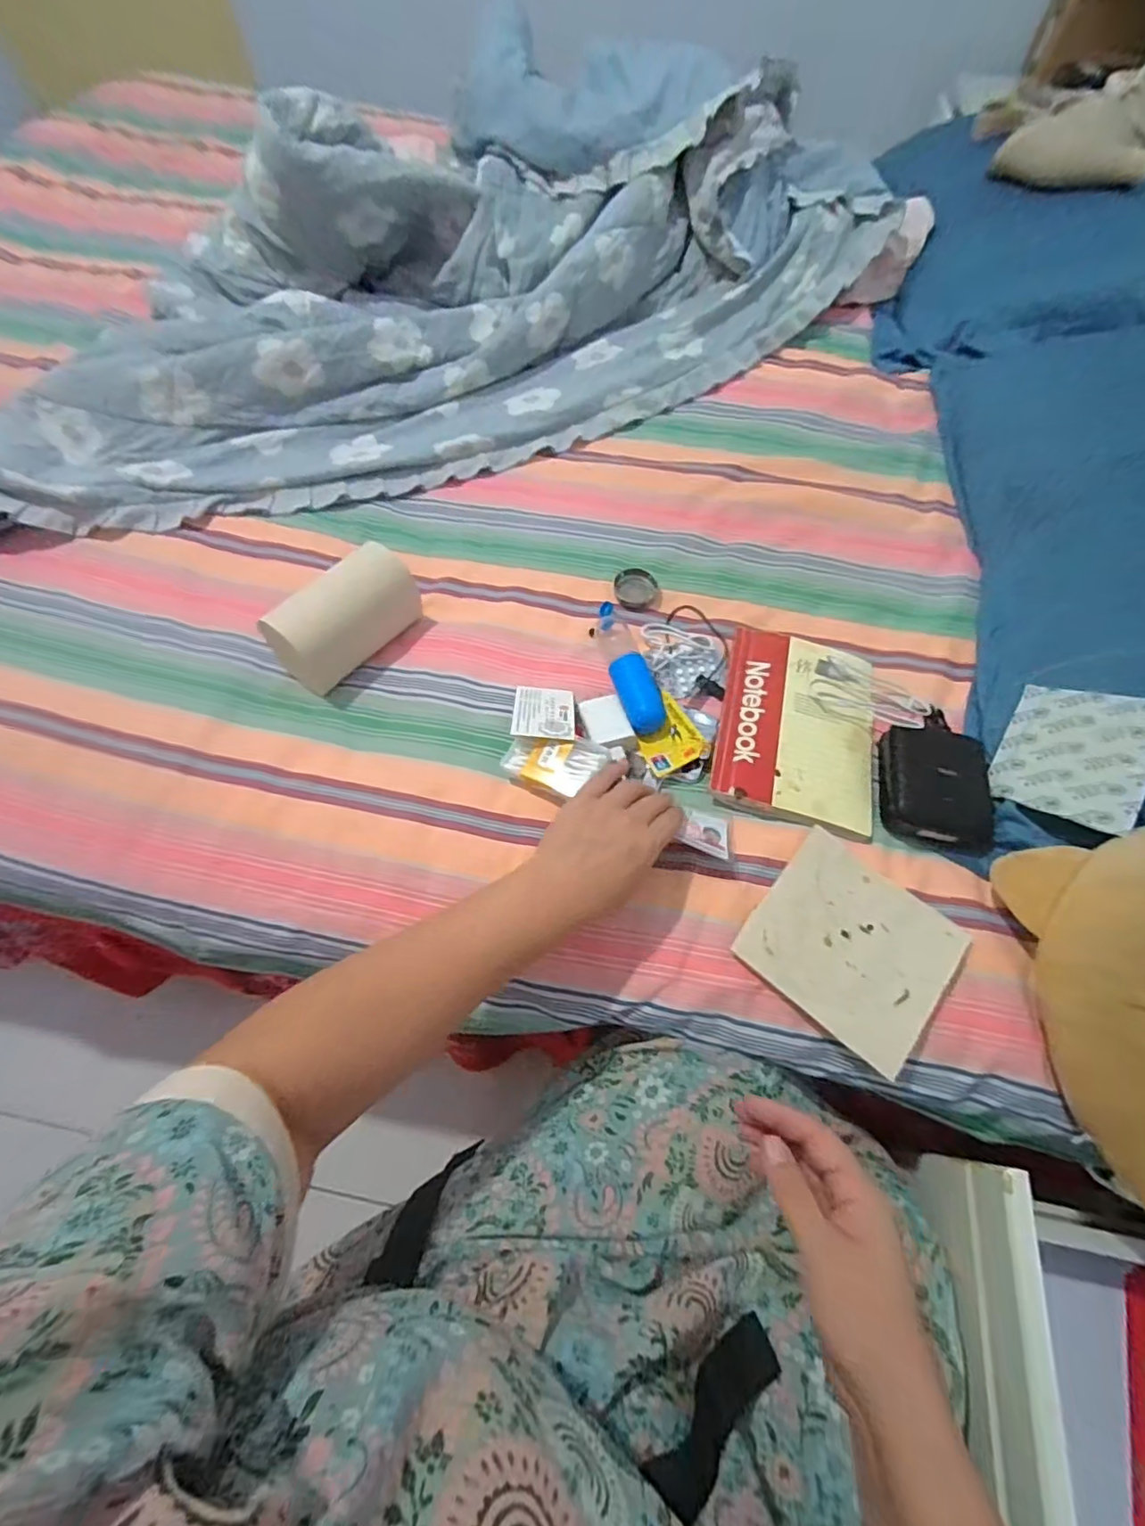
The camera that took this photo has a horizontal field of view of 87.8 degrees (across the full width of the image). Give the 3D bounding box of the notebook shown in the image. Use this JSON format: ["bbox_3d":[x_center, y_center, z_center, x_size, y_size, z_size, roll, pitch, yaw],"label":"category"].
[{"bbox_3d":[0.207,-0.035,0.546,0.138,0.018,0.194,14,63,6],"label":"notebook"}]

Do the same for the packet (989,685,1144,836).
[{"bbox_3d":[0.409,-0.008,0.487,0.100,0.010,0.126,17,66,48],"label":"packet"}]

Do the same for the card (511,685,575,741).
[{"bbox_3d":[-0.025,-0.046,0.534,0.053,0.005,0.080,6,35,-5],"label":"card"}]

